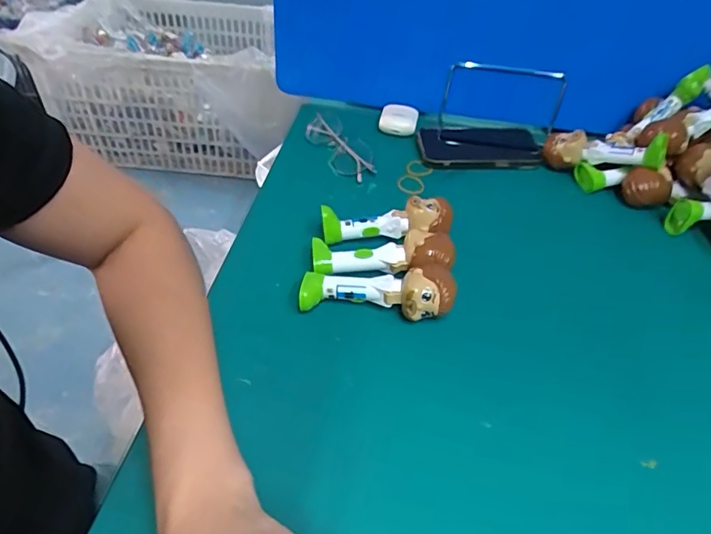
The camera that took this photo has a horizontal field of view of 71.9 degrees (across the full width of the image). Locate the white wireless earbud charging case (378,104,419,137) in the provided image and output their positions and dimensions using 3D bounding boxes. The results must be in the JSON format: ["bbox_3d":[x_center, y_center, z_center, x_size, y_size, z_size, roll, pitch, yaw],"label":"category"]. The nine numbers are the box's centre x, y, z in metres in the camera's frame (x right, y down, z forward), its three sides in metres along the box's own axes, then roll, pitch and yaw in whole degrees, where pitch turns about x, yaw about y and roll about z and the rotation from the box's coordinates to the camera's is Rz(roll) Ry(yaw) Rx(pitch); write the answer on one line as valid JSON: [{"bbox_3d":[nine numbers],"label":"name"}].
[{"bbox_3d":[0.055,-0.186,0.625,0.046,0.025,0.039,11,43,8],"label":"white wireless earbud charging case"}]

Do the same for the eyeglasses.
[{"bbox_3d":[-0.021,-0.145,0.583,0.041,0.025,0.133,-15,46,-20],"label":"eyeglasses"}]

